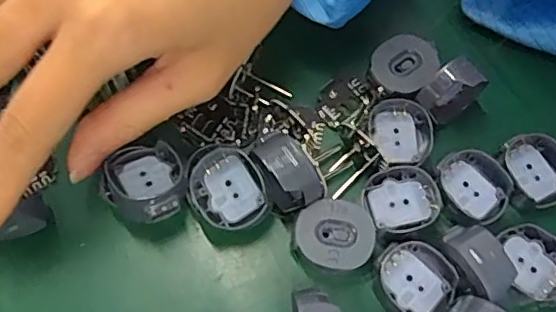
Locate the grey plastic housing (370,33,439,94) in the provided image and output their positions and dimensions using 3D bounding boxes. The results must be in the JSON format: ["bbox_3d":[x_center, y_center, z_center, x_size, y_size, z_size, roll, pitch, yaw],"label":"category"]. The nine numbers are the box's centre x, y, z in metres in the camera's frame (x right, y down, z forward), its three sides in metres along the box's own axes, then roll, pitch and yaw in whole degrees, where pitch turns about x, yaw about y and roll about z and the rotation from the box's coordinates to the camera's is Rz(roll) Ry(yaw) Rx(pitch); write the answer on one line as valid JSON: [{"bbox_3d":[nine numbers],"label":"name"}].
[{"bbox_3d":[0.051,-0.036,0.231,0.024,0.013,0.028,42,73,14],"label":"grey plastic housing"}]

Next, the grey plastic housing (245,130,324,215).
[{"bbox_3d":[0.002,0.007,0.204,0.018,0.025,0.028,-28,71,-12],"label":"grey plastic housing"}]

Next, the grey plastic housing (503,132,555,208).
[{"bbox_3d":[0.101,0.004,0.214,0.021,0.009,0.029,-13,69,-6],"label":"grey plastic housing"}]

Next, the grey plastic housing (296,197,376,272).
[{"bbox_3d":[0.021,0.029,0.201,0.026,0.010,0.025,0,68,-1],"label":"grey plastic housing"}]

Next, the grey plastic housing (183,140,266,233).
[{"bbox_3d":[-0.018,0.012,0.204,0.026,0.013,0.032,-30,72,7],"label":"grey plastic housing"}]

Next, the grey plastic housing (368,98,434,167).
[{"bbox_3d":[0.048,-0.010,0.219,0.022,0.008,0.028,-9,68,-5],"label":"grey plastic housing"}]

